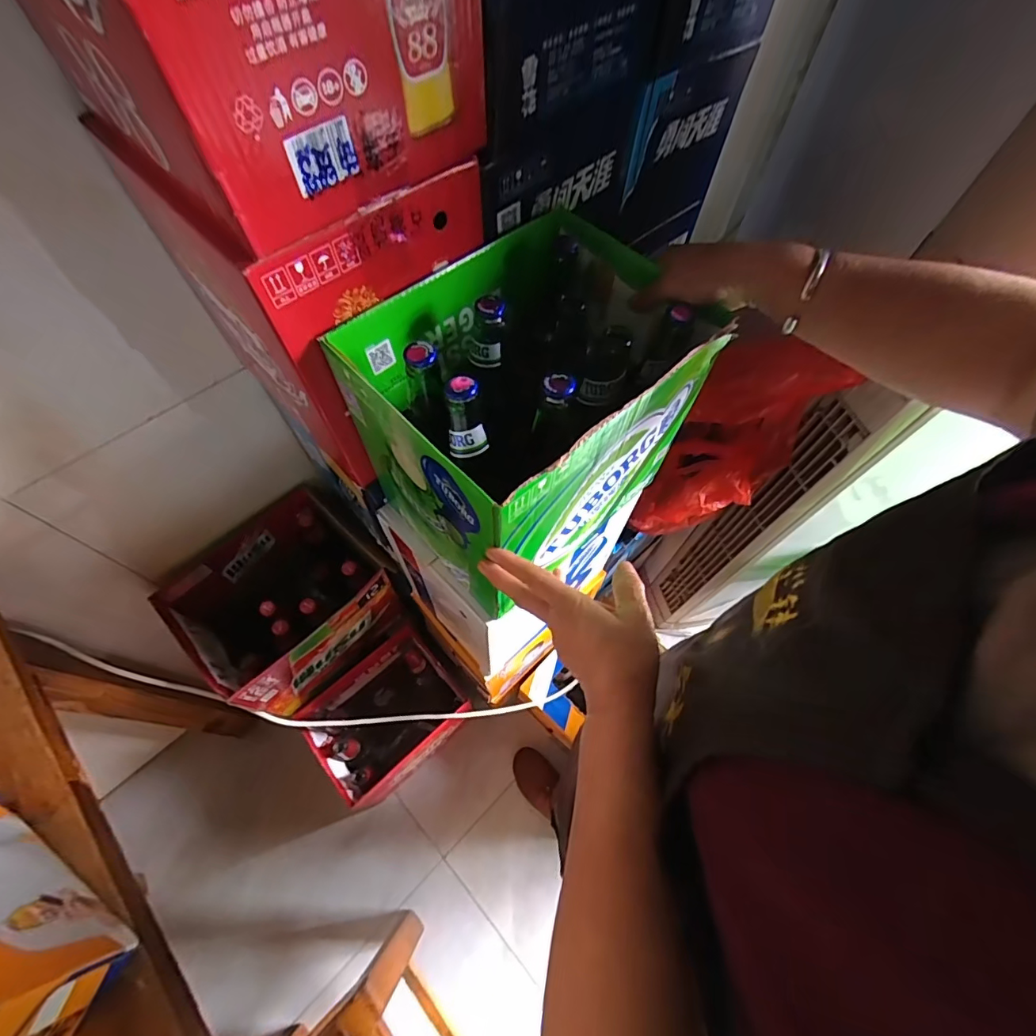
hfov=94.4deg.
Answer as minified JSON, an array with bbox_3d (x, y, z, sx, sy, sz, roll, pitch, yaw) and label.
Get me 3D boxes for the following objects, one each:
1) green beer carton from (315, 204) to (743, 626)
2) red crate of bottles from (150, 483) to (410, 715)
[{"bbox_3d":[0.013,-0.110,0.495,0.279,0.229,0.223,-40,69,-20],"label":"green beer carton"},{"bbox_3d":[-0.418,0.172,0.916,0.247,0.279,0.300,40,68,18],"label":"red crate of bottles"}]

